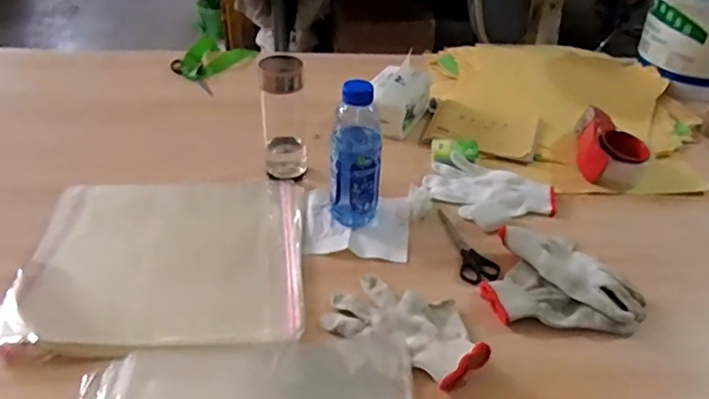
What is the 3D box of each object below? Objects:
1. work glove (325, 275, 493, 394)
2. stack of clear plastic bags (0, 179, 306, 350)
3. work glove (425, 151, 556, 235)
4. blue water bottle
[{"bbox_3d":[0.063,0.141,0.660,0.184,0.034,0.102,22,41,23],"label":"work glove"},{"bbox_3d":[-0.239,0.063,0.748,0.339,0.019,0.307,-1,37,-5],"label":"stack of clear plastic bags"},{"bbox_3d":[0.204,-0.008,0.878,0.193,0.019,0.138,16,39,17],"label":"work glove"},{"bbox_3d":[0.003,-0.060,0.782,0.064,0.201,0.069,2,37,-1],"label":"blue water bottle"}]

